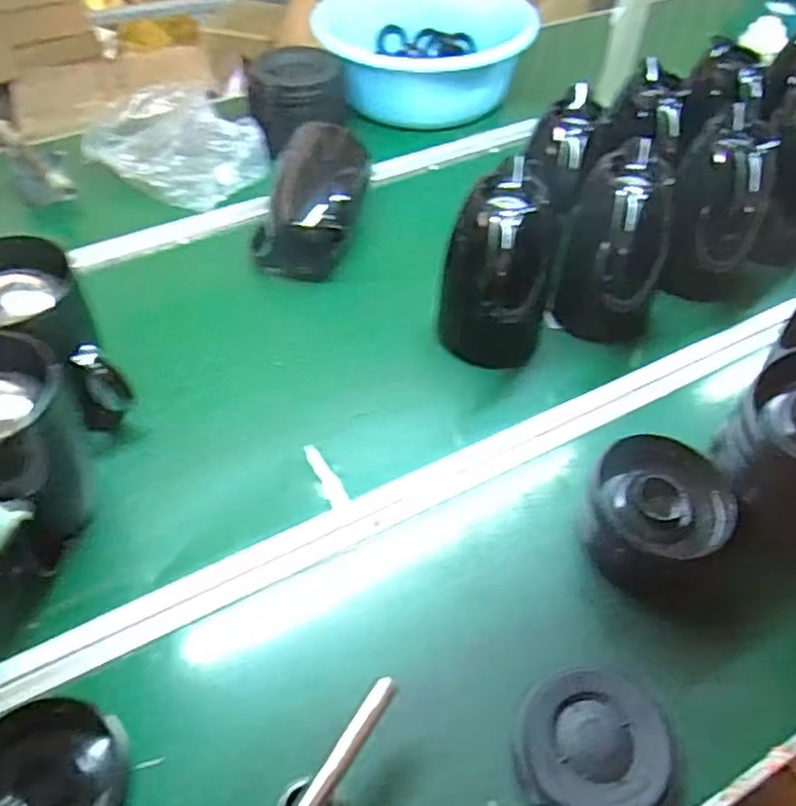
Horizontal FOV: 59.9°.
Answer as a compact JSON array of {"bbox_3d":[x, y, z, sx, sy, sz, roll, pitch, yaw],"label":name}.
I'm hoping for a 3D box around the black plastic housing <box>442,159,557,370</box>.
[{"bbox_3d":[0.114,-0.140,0.785,0.113,0.209,0.100,-32,55,-25],"label":"black plastic housing"}]

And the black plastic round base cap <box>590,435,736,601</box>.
[{"bbox_3d":[0.234,0.101,0.638,0.121,0.084,0.111,0,48,0],"label":"black plastic round base cap"}]

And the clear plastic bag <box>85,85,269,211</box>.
[{"bbox_3d":[-0.346,-0.407,1.081,0.281,0.071,0.192,30,55,24],"label":"clear plastic bag"}]

